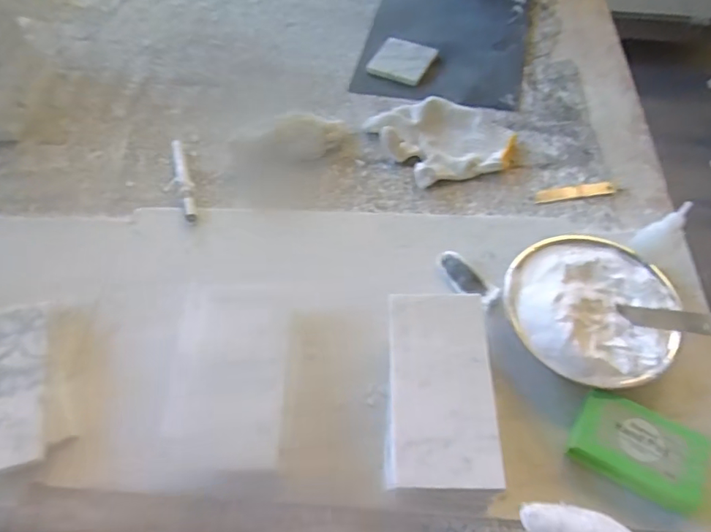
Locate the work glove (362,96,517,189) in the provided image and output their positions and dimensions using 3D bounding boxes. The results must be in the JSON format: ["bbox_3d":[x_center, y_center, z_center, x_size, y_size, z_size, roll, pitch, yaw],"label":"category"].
[{"bbox_3d":[0.106,-0.154,0.604,0.160,0.028,0.121,-12,58,-4],"label":"work glove"}]

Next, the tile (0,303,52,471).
[{"bbox_3d":[-0.313,0.103,0.448,0.077,0.014,0.154,-17,59,-8],"label":"tile"}]

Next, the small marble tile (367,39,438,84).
[{"bbox_3d":[0.065,-0.281,0.695,0.074,0.015,0.068,21,62,15],"label":"small marble tile"}]

